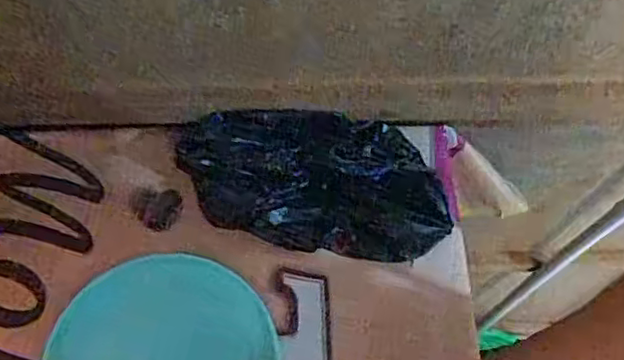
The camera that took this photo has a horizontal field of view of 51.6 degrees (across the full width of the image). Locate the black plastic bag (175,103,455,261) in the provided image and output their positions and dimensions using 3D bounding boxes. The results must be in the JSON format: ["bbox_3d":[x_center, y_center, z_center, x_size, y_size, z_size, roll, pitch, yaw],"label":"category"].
[{"bbox_3d":[0.001,0.001,0.596,0.238,0.032,0.127,5,81,-1],"label":"black plastic bag"}]

